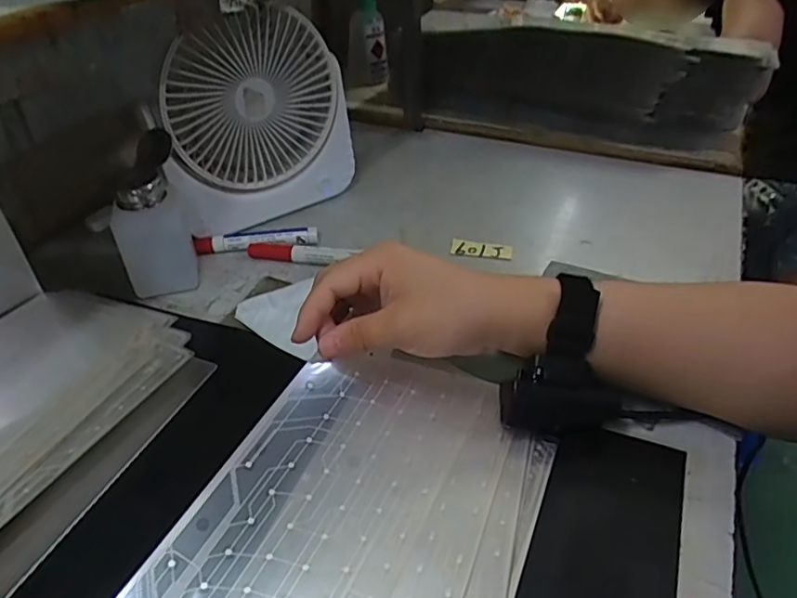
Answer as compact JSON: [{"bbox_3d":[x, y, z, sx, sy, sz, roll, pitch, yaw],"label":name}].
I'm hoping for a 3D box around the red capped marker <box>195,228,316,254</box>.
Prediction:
[{"bbox_3d":[-0.134,-0.054,0.553,0.114,0.016,0.017,-5,39,-2],"label":"red capped marker"}]

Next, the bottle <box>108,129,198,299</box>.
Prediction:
[{"bbox_3d":[-0.208,-0.069,0.497,0.061,0.120,0.062,-15,40,-14],"label":"bottle"}]

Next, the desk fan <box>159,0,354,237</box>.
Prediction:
[{"bbox_3d":[-0.134,-0.161,0.546,0.181,0.187,0.053,-29,45,-28],"label":"desk fan"}]

